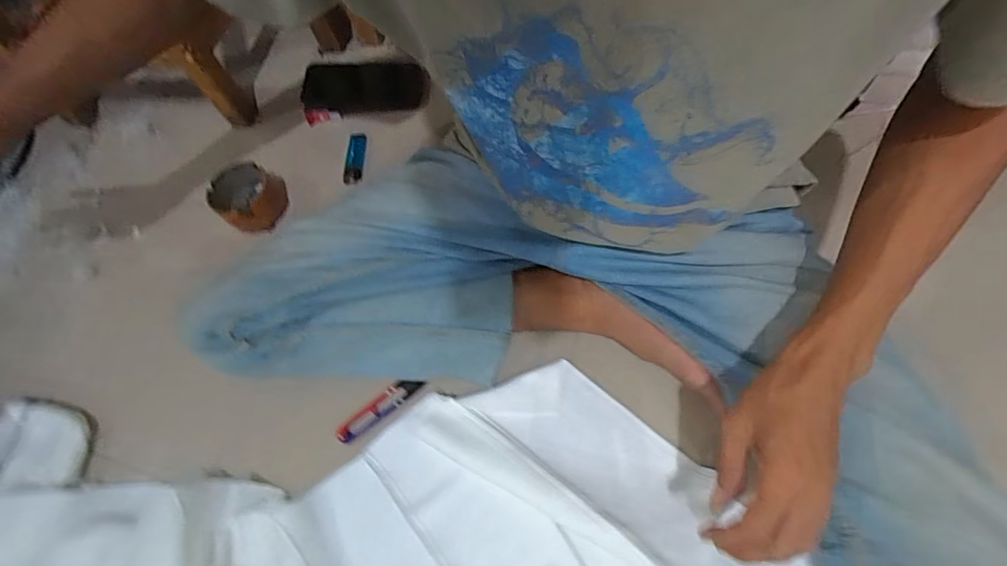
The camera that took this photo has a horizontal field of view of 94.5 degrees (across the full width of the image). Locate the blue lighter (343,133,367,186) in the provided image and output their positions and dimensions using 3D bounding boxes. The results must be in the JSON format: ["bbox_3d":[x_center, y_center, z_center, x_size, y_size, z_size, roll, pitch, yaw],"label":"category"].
[{"bbox_3d":[-0.208,-0.176,0.652,0.024,0.009,0.083,-3,66,7],"label":"blue lighter"}]

